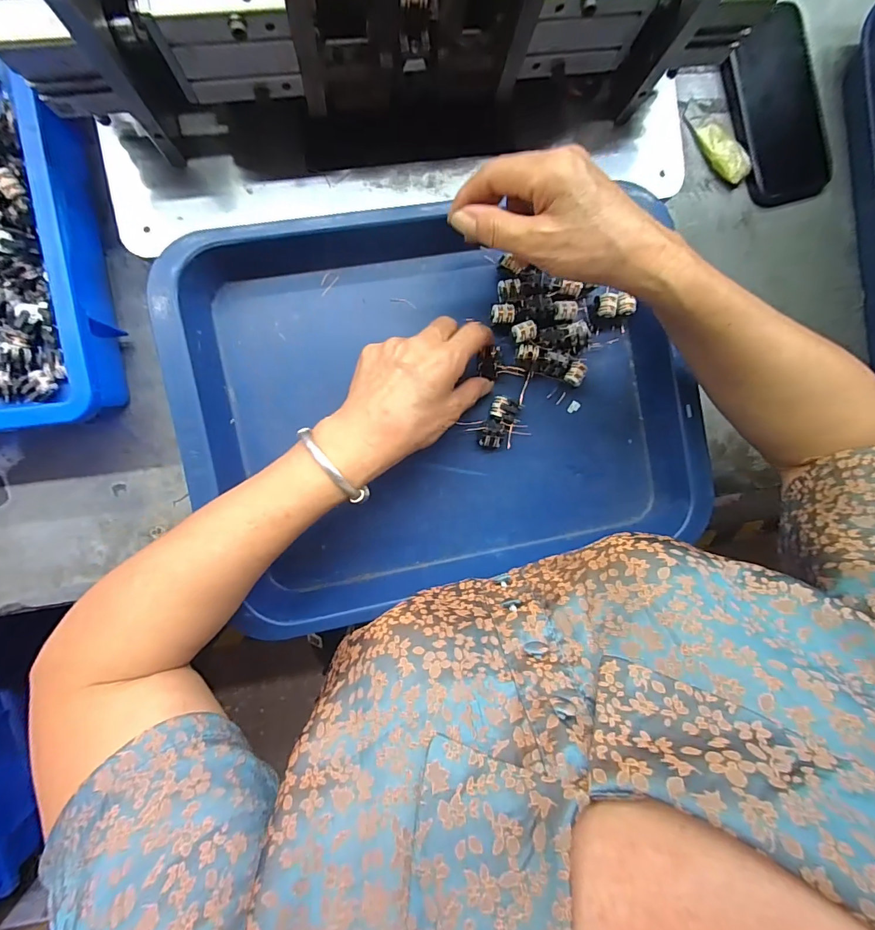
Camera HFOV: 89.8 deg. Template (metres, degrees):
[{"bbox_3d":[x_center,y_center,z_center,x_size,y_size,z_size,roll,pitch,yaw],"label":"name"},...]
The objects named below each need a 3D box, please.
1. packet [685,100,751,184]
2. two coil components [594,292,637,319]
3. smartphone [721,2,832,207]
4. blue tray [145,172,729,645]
[{"bbox_3d":[0.258,-0.299,0.405,0.025,0.013,0.084,-31,85,-5],"label":"packet"},{"bbox_3d":[0.145,-0.130,0.360,0.029,0.018,0.019,-6,93,-4],"label":"two coil components"},{"bbox_3d":[0.312,-0.328,0.406,0.084,0.018,0.158,-18,97,-7],"label":"smartphone"},{"bbox_3d":[0.008,-0.044,0.342,0.369,0.055,0.289,-12,94,-4],"label":"blue tray"}]

